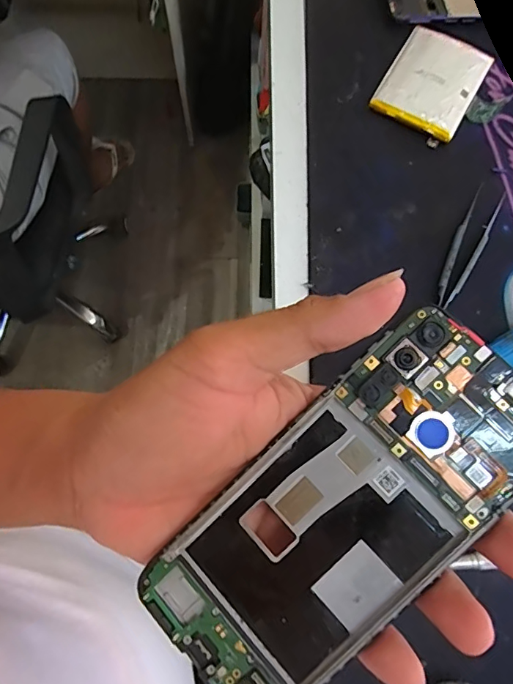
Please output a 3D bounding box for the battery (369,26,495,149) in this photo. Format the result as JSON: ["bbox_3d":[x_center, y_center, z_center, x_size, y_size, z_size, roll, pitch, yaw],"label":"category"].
[{"bbox_3d":[0.125,-0.185,0.332,0.062,0.006,0.084,29,77,7],"label":"battery"}]

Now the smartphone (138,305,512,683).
[{"bbox_3d":[0.031,0.061,0.165,0.150,0.009,0.068,-46,80,3],"label":"smartphone"}]

